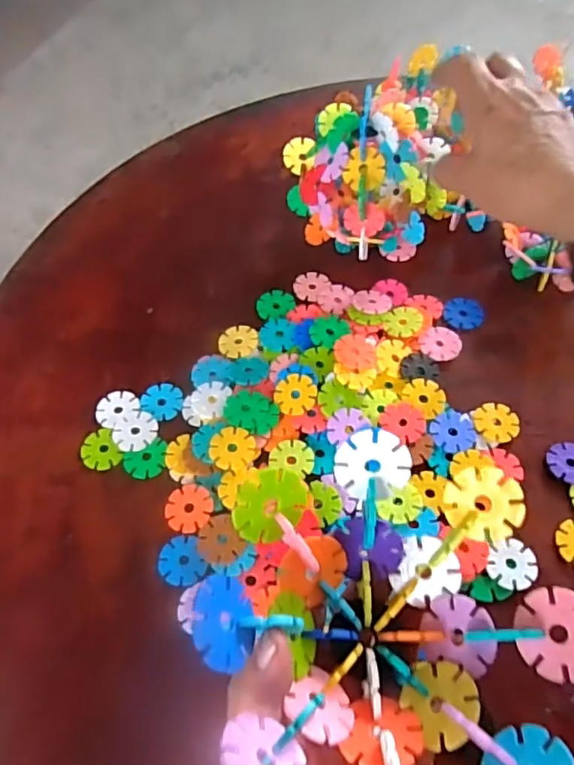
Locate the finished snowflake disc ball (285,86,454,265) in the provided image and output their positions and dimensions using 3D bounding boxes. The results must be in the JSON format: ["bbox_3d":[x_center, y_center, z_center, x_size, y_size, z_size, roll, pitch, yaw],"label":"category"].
[{"bbox_3d":[0.063,-0.164,0.487,0.126,0.122,0.103,12,60,9],"label":"finished snowflake disc ball"}]

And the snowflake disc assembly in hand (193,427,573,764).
[{"bbox_3d":[0.043,0.096,0.231,0.137,0.057,0.141,-1,59,1],"label":"snowflake disc assembly in hand"}]

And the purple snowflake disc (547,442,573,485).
[{"bbox_3d":[0.198,0.056,0.417,0.031,0.004,0.031,-1,57,2],"label":"purple snowflake disc"}]

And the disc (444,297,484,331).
[{"bbox_3d":[0.146,-0.058,0.498,0.032,0.004,0.035,-1,57,2],"label":"disc"}]

